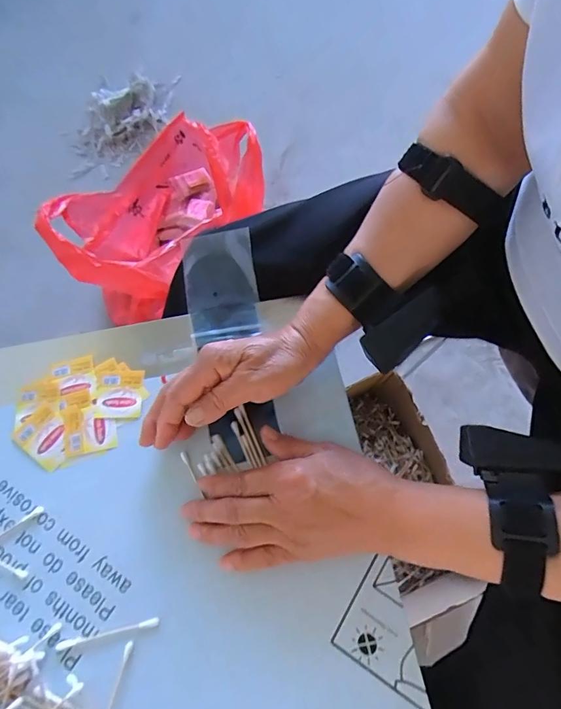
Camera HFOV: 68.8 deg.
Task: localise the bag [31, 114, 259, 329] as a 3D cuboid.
[{"bbox_3d":[-0.212,-0.258,0.787,0.235,0.232,0.400,29,73,10],"label":"bag"}]

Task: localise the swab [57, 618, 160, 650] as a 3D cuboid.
[{"bbox_3d":[-0.127,0.206,0.301,0.074,0.004,0.006,-11,69,-6],"label":"swab"}]

